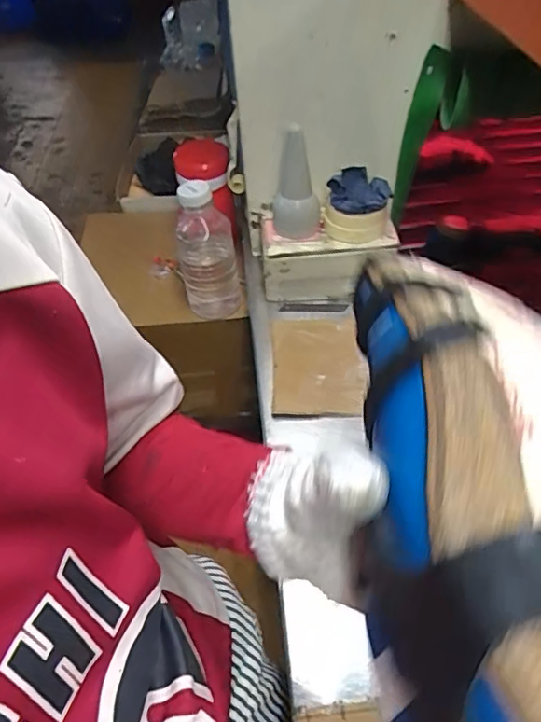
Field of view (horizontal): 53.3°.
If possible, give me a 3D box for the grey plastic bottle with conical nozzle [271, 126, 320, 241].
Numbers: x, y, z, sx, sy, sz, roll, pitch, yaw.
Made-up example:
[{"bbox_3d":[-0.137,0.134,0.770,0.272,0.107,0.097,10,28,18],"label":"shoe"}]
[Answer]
[{"bbox_3d":[0.035,-0.241,0.738,0.066,0.152,0.052,0,46,3],"label":"grey plastic bottle with conical nozzle"}]

